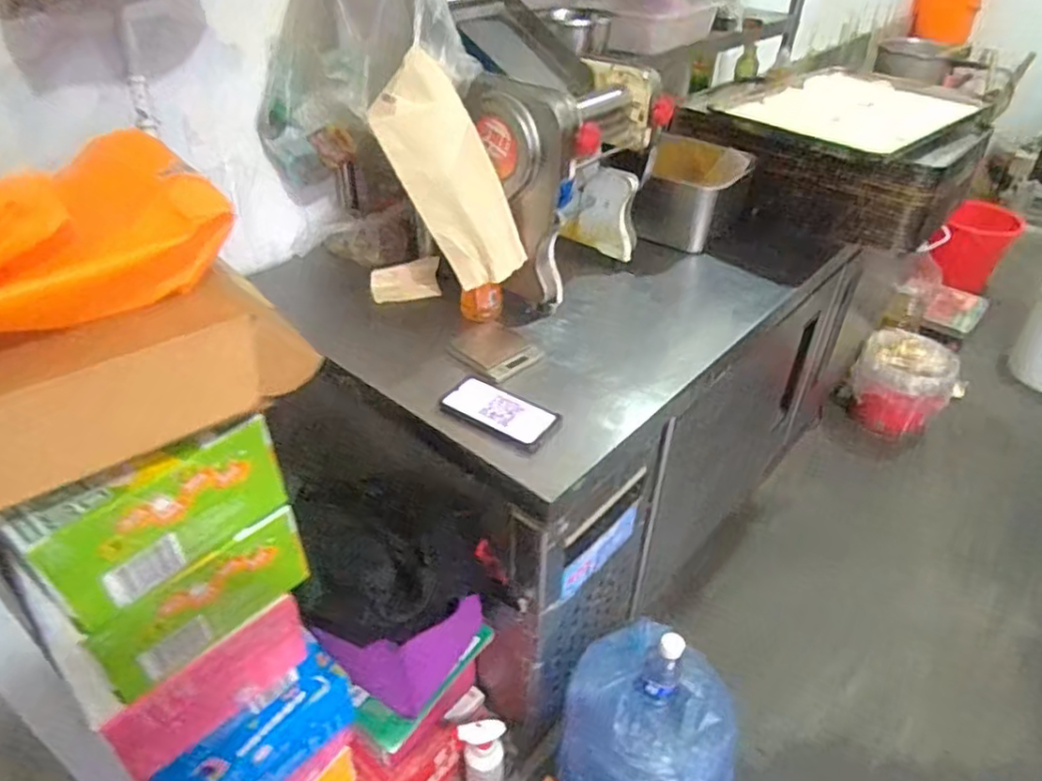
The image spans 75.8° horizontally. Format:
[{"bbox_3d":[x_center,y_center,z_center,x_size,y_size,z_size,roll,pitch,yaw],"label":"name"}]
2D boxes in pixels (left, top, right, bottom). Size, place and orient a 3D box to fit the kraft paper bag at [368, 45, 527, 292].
[{"bbox_3d":[-0.119,-0.326,1.041,0.138,0.353,0.072,-36,26,-19],"label":"kraft paper bag"}]

